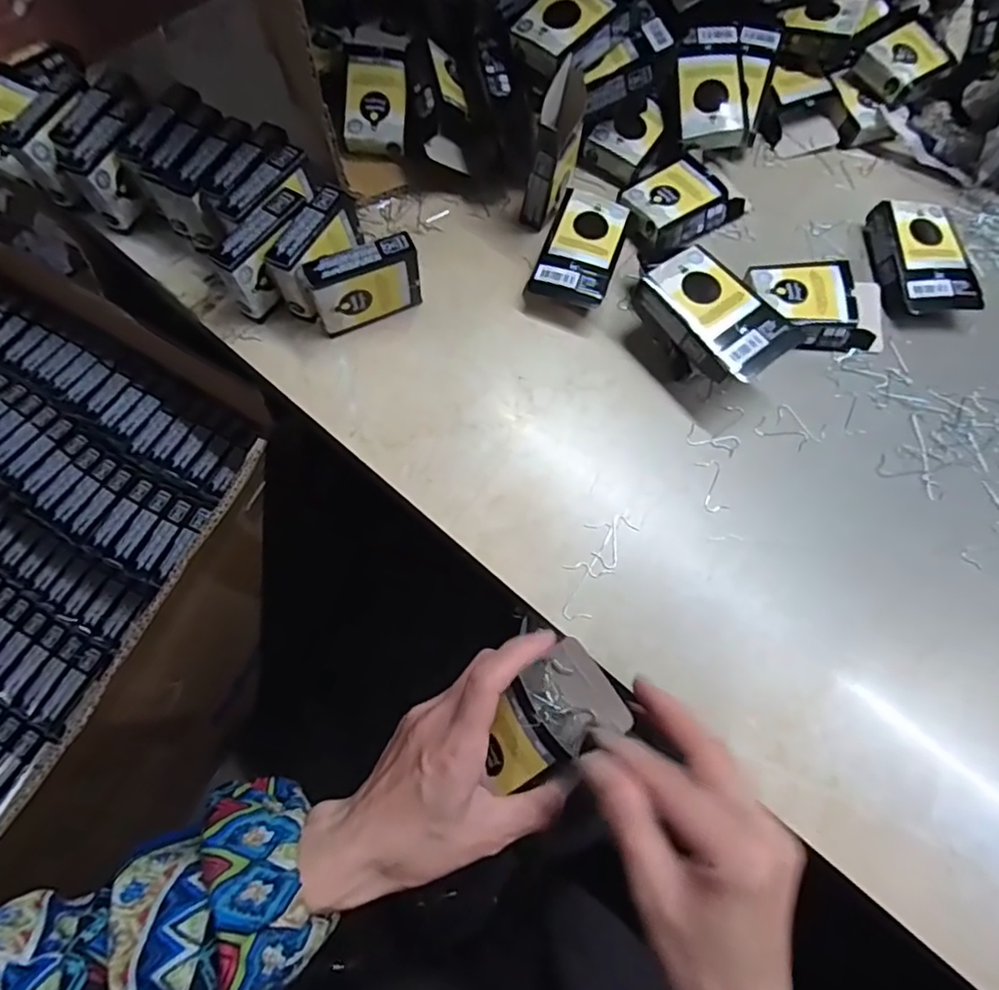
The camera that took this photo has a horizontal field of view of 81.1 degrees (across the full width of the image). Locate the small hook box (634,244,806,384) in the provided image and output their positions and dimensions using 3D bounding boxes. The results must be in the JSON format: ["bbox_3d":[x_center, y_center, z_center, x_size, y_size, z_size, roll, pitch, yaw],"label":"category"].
[{"bbox_3d":[0.140,-0.116,0.391,0.058,0.026,0.096,-39,76,-14],"label":"small hook box"}]

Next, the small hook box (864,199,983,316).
[{"bbox_3d":[0.319,-0.178,0.441,0.061,0.022,0.091,-1,71,-2],"label":"small hook box"}]

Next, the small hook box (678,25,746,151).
[{"bbox_3d":[0.164,-0.318,0.454,0.047,0.014,0.087,-2,88,2],"label":"small hook box"}]

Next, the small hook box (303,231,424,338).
[{"bbox_3d":[-0.089,-0.140,0.394,0.072,0.056,0.020,-25,73,-10],"label":"small hook box"}]

